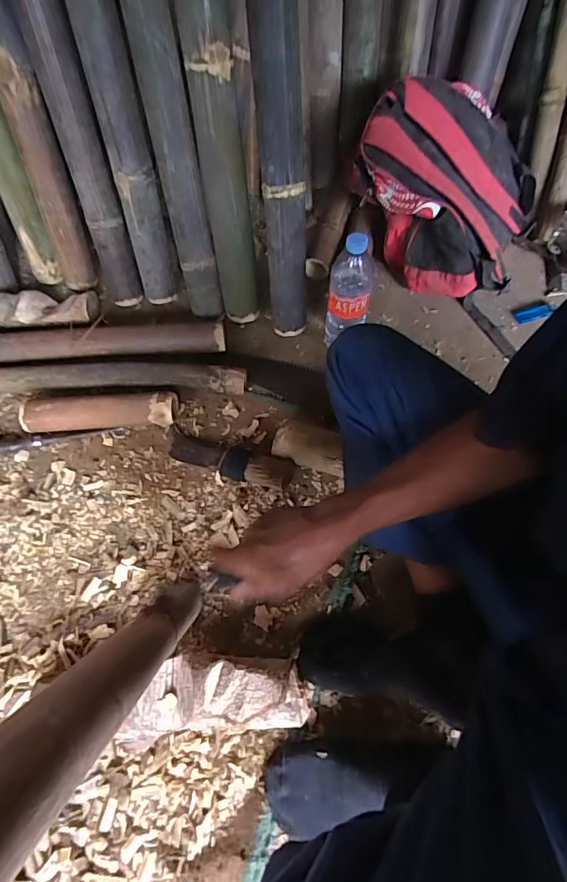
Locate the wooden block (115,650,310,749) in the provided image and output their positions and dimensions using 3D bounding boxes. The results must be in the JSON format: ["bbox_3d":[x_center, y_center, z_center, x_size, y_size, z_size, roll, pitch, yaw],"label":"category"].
[{"bbox_3d":[-0.087,0.317,0.582,0.223,0.063,0.097,-7,62,-2],"label":"wooden block"}]

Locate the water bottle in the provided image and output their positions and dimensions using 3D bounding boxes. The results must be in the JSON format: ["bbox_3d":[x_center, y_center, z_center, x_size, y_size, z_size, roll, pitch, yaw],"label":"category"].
[{"bbox_3d":[0.111,-0.245,0.787,0.071,0.234,0.068,7,62,6],"label":"water bottle"}]

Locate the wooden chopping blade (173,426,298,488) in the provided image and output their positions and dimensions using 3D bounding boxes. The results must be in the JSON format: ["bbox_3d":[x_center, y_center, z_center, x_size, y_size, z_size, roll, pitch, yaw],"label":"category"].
[{"bbox_3d":[-0.097,0.026,0.761,0.239,0.041,0.059,14,63,23],"label":"wooden chopping blade"}]

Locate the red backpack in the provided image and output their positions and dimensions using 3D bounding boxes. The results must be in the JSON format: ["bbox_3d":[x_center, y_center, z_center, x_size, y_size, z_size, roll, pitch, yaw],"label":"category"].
[{"bbox_3d":[0.321,-0.486,0.883,0.331,0.215,0.314,30,67,17],"label":"red backpack"}]

